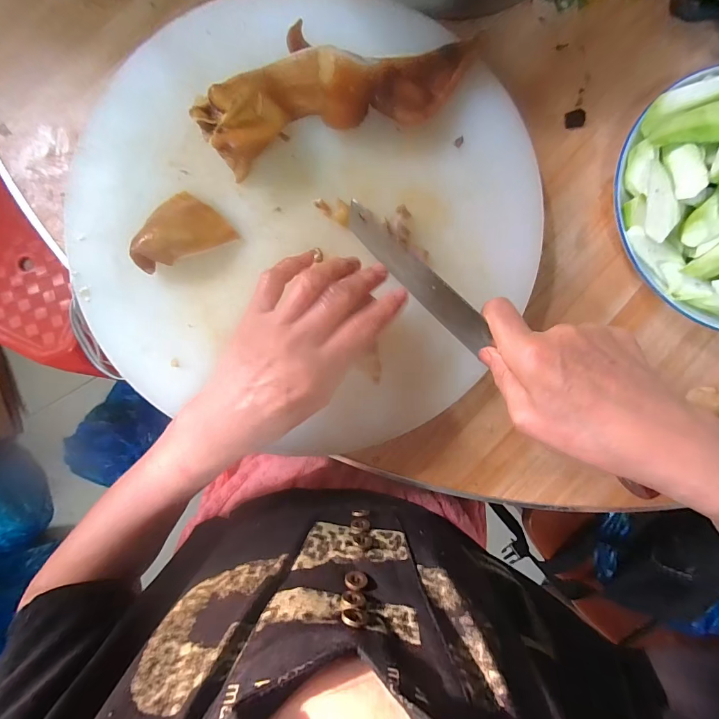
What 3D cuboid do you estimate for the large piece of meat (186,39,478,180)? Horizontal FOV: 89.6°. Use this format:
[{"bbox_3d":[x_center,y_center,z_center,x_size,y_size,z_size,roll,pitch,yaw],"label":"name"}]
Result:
[{"bbox_3d":[-0.013,-0.219,0.300,0.227,0.056,0.065,-15,88,-1],"label":"large piece of meat"}]

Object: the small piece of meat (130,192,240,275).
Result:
[{"bbox_3d":[-0.156,-0.111,0.306,0.080,0.031,0.052,-29,89,-1],"label":"small piece of meat"}]

